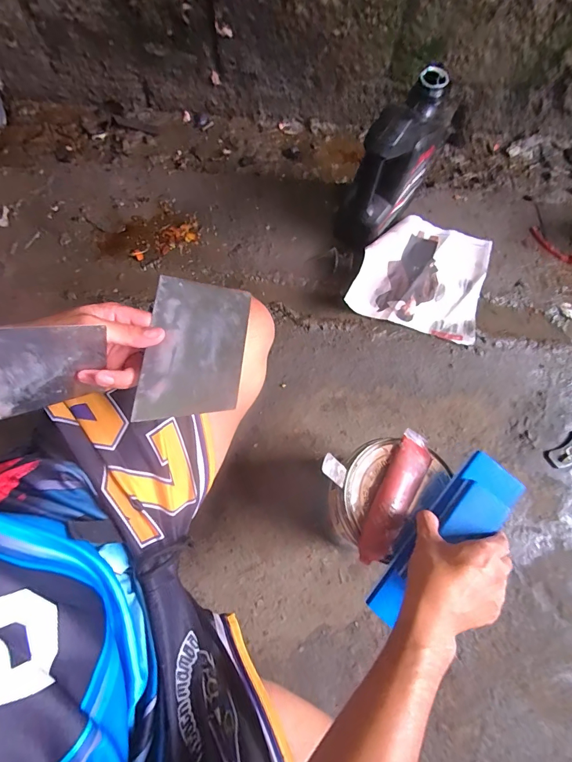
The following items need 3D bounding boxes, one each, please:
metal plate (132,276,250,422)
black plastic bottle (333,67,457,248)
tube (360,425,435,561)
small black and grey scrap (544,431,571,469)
[{"bbox_3d":[-0.086,-0.030,0.348,0.095,0.004,0.134,3,76,11],"label":"metal plate"},{"bbox_3d":[0.202,-0.403,0.734,0.090,0.290,0.184,44,77,10],"label":"black plastic bottle"},{"bbox_3d":[0.141,0.143,0.468,0.046,0.027,0.172,27,75,6],"label":"tube"},{"bbox_3d":[0.544,0.138,0.726,0.082,0.008,0.045,-32,77,-10],"label":"small black and grey scrap"}]

